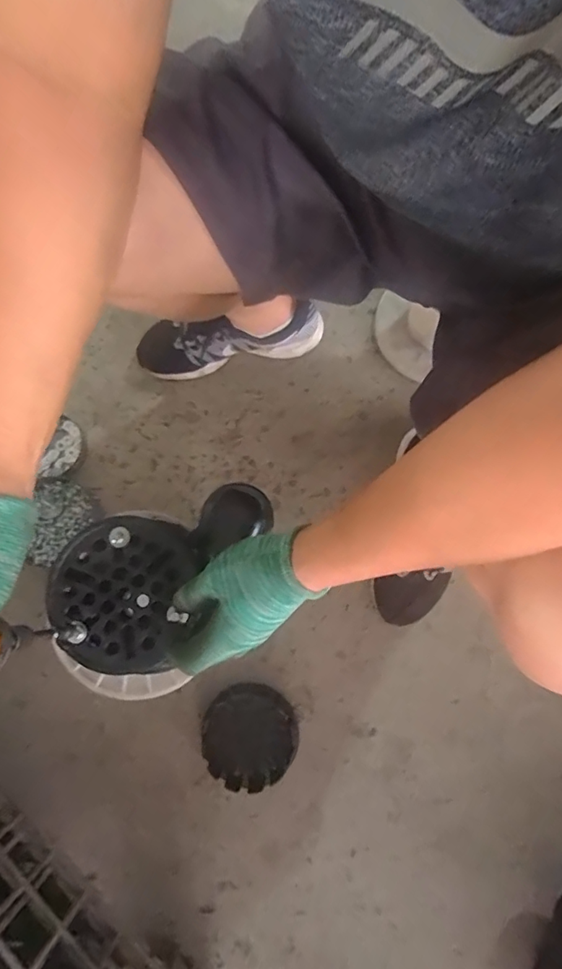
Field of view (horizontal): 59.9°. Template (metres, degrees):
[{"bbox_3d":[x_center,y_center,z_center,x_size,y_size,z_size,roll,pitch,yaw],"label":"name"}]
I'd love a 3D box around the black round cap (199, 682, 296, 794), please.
[{"bbox_3d":[-0.043,0.346,0.676,0.128,0.041,0.128,0,81,2],"label":"black round cap"}]

